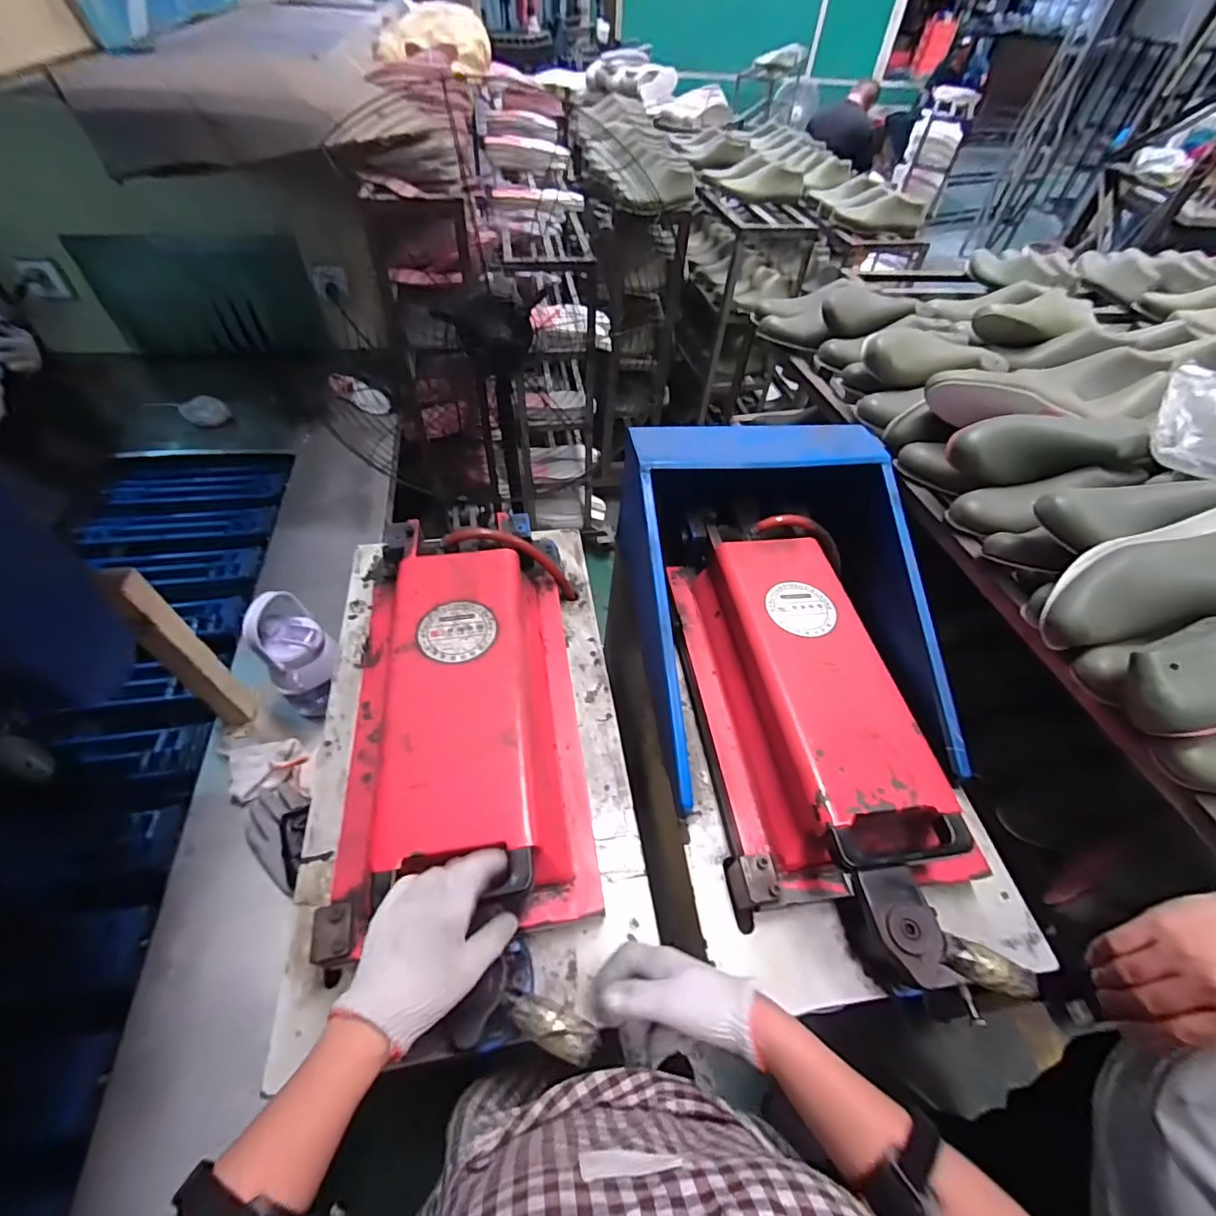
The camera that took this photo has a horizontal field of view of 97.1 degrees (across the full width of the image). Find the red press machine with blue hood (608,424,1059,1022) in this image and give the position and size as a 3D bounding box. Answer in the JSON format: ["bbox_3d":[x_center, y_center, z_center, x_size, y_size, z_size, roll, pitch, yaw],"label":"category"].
[{"bbox_3d":[0.267,0.081,0.746,0.397,0.281,0.716,-3,51,-9],"label":"red press machine with blue hood"}]

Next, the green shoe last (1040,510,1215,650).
[{"bbox_3d":[0.624,-0.039,0.589,0.283,0.078,0.121,-19,53,1],"label":"green shoe last"}]

